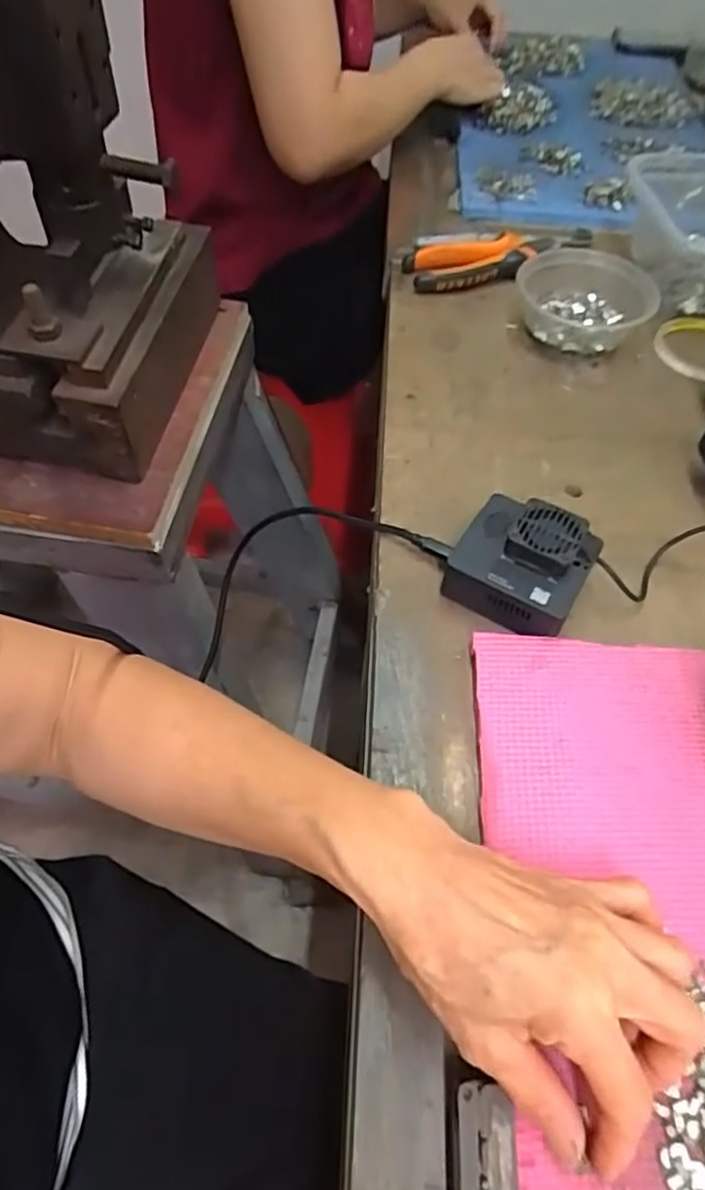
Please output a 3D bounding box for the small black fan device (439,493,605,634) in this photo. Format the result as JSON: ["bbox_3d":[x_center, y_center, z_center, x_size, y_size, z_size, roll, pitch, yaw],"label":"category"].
[{"bbox_3d":[0.104,-0.020,0.419,0.078,0.041,0.073,28,59,15],"label":"small black fan device"}]

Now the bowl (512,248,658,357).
[{"bbox_3d":[0.197,-0.249,0.584,0.117,0.045,0.097,17,57,8],"label":"bowl"}]

